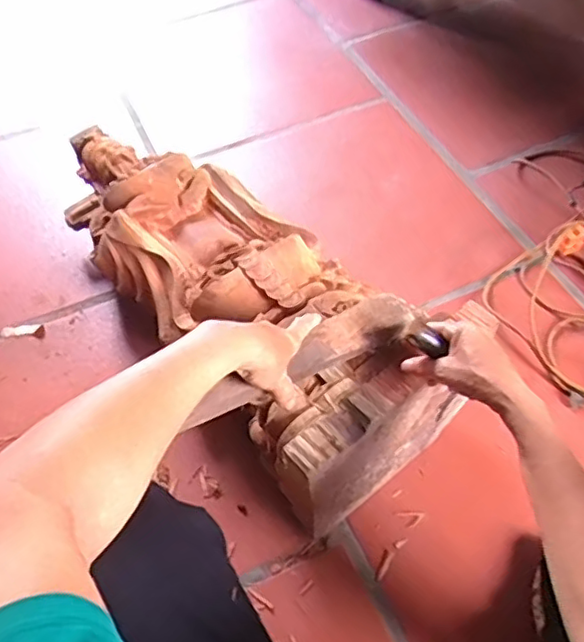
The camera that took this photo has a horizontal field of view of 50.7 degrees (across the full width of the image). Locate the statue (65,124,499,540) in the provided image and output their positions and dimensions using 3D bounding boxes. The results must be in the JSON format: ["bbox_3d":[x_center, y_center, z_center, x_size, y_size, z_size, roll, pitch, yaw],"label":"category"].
[{"bbox_3d":[-0.106,-0.064,0.909,0.232,0.195,0.722,-32,56,-21],"label":"statue"}]

